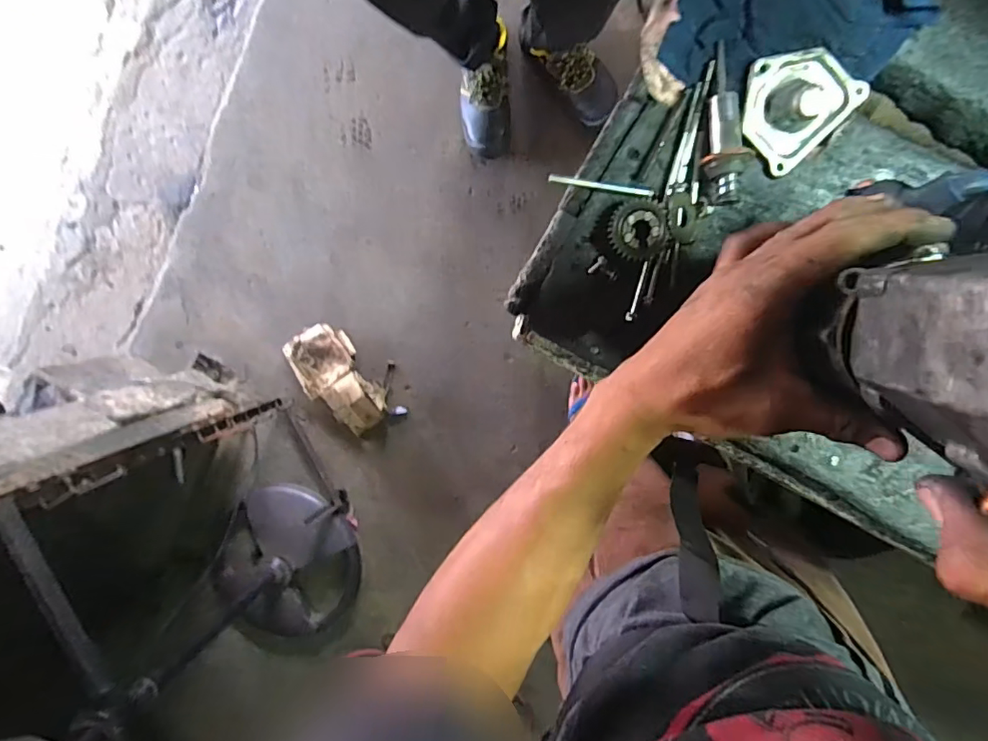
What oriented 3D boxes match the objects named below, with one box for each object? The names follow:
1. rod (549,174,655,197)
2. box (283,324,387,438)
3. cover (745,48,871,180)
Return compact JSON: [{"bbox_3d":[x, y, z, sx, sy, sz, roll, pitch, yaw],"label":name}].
[{"bbox_3d":[0.083,-0.143,0.413,0.080,0.007,0.006,10,98,4],"label":"rod"},{"bbox_3d":[-0.385,0.023,1.334,0.165,0.051,0.291,-35,93,8],"label":"box"},{"bbox_3d":[0.221,-0.199,0.396,0.076,0.022,0.073,-44,91,11],"label":"cover"}]

